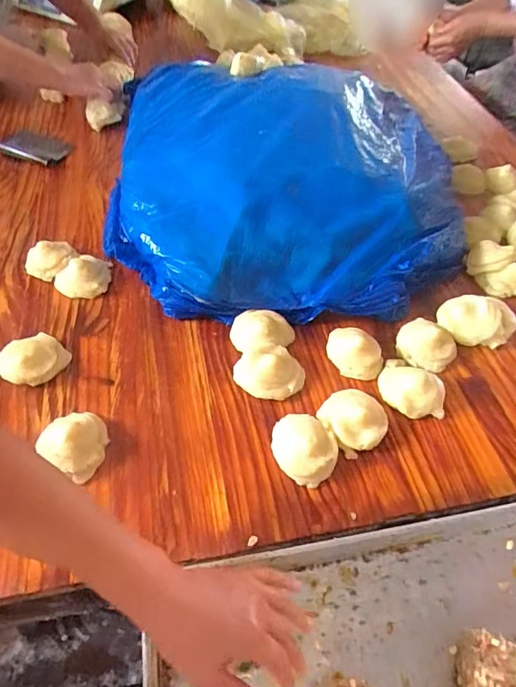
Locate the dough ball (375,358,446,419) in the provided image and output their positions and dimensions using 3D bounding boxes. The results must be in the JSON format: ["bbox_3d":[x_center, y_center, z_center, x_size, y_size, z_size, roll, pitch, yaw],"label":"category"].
[{"bbox_3d":[0.205,0.057,0.604,0.093,0.034,0.073,35,60,20],"label":"dough ball"}]

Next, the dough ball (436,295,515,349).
[{"bbox_3d":[0.325,-0.034,0.679,0.109,0.039,0.071,6,55,1],"label":"dough ball"}]

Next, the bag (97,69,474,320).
[{"bbox_3d":[0.035,-0.341,0.838,0.597,0.118,0.685,-3,55,-5],"label":"bag"}]

